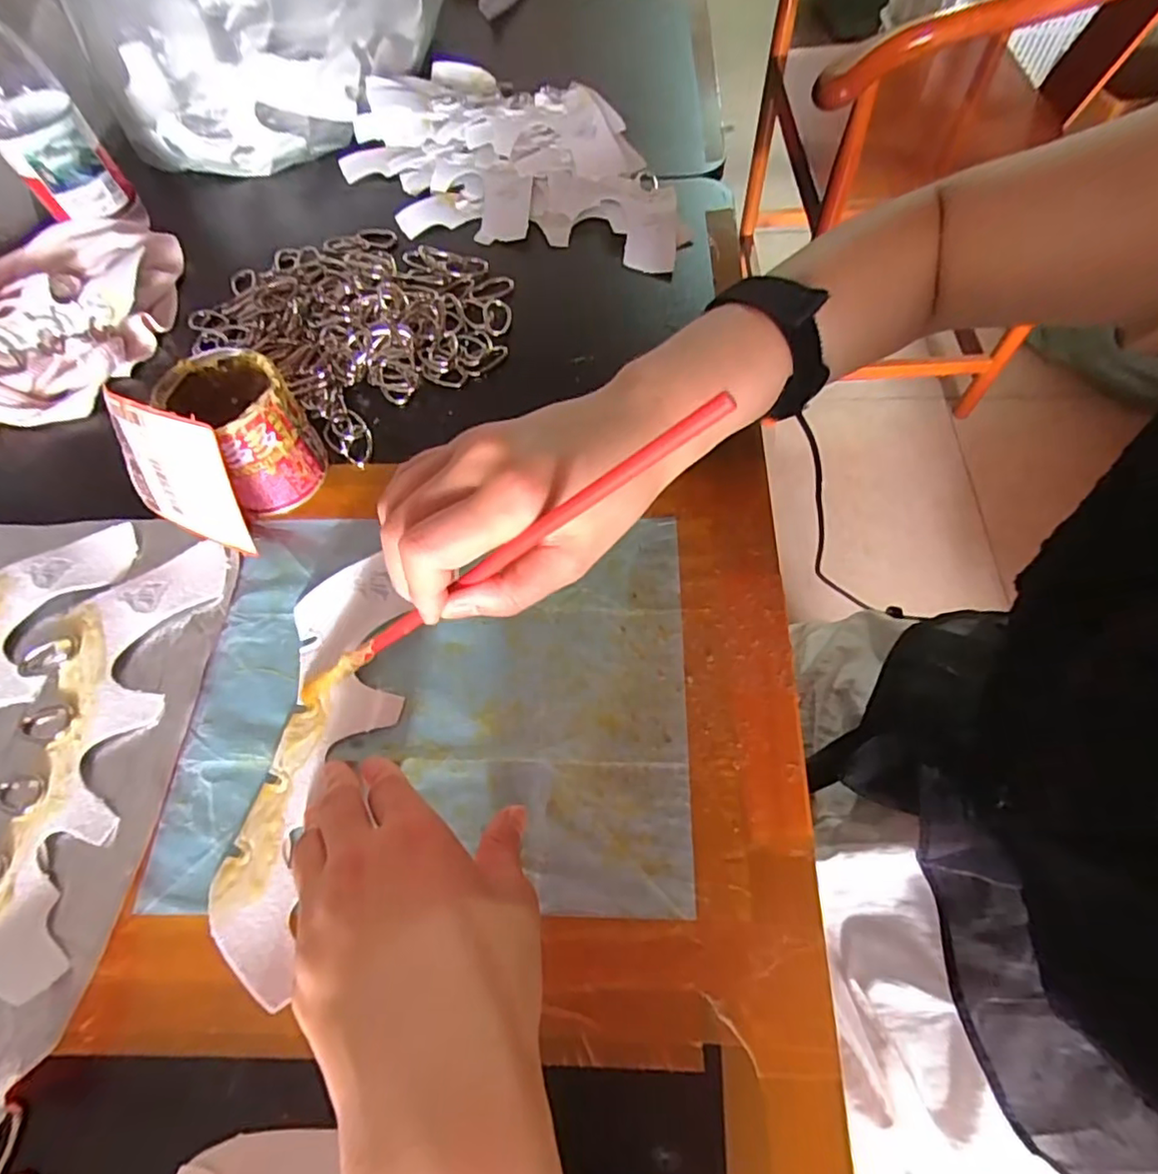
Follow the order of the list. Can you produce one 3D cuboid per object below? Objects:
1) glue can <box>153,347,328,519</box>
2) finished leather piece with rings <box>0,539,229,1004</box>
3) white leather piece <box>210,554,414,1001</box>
[{"bbox_3d":[-0.190,-0.092,0.351,0.059,0.071,0.067,-36,67,-14],"label":"glue can"},{"bbox_3d":[-0.254,0.072,0.308,0.083,0.010,0.214,3,64,5],"label":"finished leather piece with rings"},{"bbox_3d":[-0.126,0.078,0.291,0.062,0.022,0.194,0,64,7],"label":"white leather piece"}]

